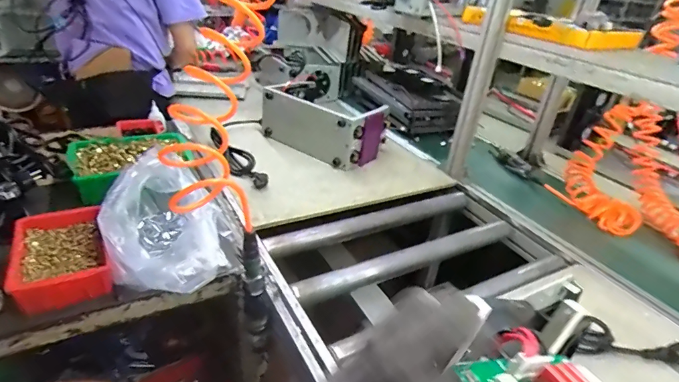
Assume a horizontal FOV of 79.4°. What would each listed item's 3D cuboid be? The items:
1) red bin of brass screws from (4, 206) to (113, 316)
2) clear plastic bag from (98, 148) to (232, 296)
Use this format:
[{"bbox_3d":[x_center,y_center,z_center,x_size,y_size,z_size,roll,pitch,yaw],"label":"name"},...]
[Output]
[{"bbox_3d":[-0.462,0.112,0.676,0.130,0.060,0.193,-14,35,-32],"label":"red bin of brass screws"},{"bbox_3d":[-0.309,0.057,0.732,0.189,0.150,0.250,-7,32,-22],"label":"clear plastic bag"}]

